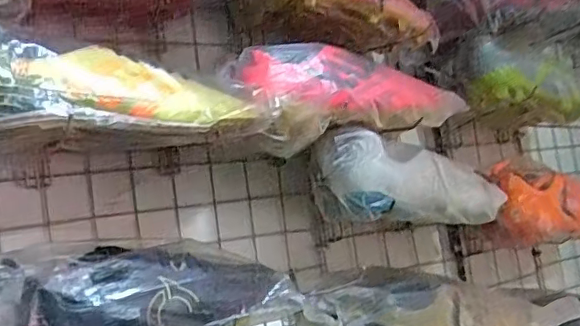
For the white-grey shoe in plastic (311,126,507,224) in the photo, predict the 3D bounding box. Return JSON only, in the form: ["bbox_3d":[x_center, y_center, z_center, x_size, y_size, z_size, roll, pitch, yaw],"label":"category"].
[{"bbox_3d":[0.145,0.028,0.701,0.242,0.097,0.090,10,-10,-19],"label":"white-grey shoe in plastic"}]

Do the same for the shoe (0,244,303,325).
[{"bbox_3d":[-0.132,0.129,0.542,0.265,0.102,0.077,-5,-5,-19],"label":"shoe"}]

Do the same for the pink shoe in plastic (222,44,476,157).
[{"bbox_3d":[0.061,-0.081,0.669,0.269,0.115,0.095,-4,-5,-29],"label":"pink shoe in plastic"}]

